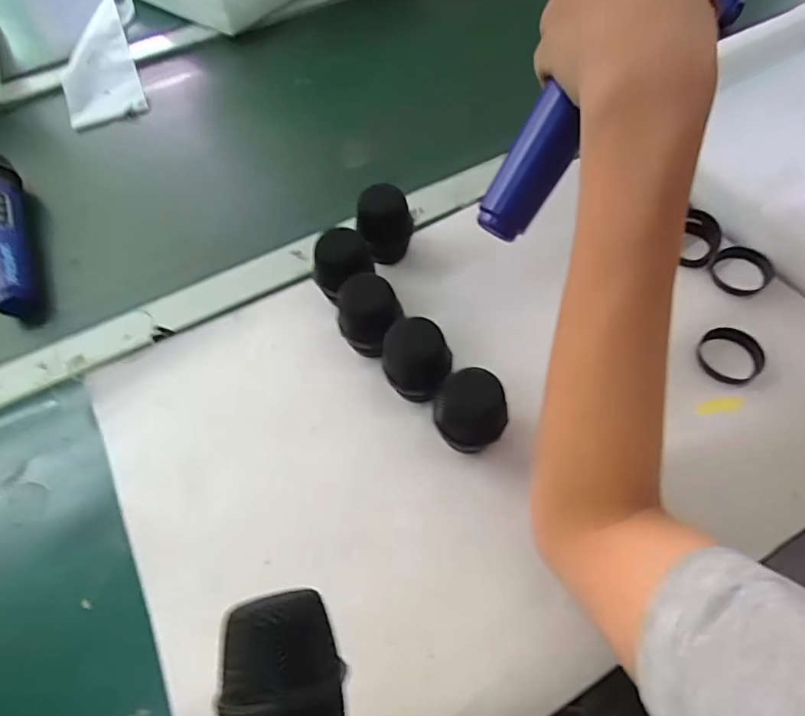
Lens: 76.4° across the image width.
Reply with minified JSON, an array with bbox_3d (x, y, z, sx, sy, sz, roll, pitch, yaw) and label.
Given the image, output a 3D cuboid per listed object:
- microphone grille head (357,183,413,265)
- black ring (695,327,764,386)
[{"bbox_3d":[-0.013,-0.108,0.423,0.041,0.062,0.044,-4,60,1],"label":"microphone grille head"},{"bbox_3d":[0.239,-0.002,0.371,0.041,0.008,0.044,-1,60,2],"label":"black ring"}]

